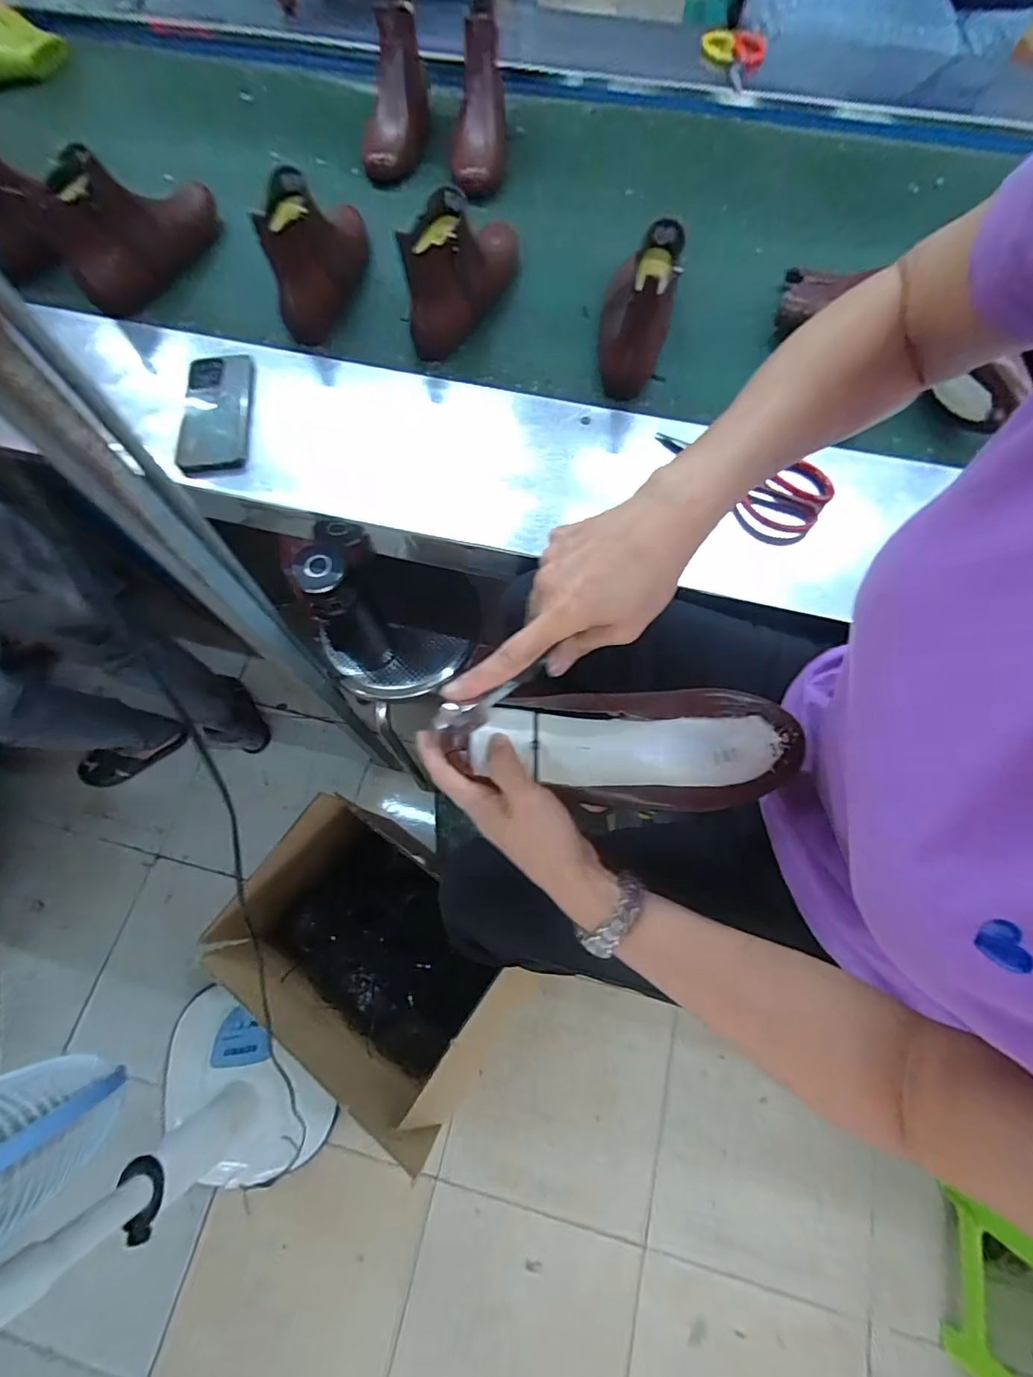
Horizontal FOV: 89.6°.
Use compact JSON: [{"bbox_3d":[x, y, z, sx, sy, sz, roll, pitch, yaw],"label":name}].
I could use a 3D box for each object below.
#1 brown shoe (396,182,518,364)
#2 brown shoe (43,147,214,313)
[{"bbox_3d":[-0.067,-0.567,0.682,0.075,0.134,0.257,21,71,7],"label":"brown shoe"},{"bbox_3d":[-0.510,-0.642,0.698,0.083,0.124,0.248,35,73,12],"label":"brown shoe"}]

